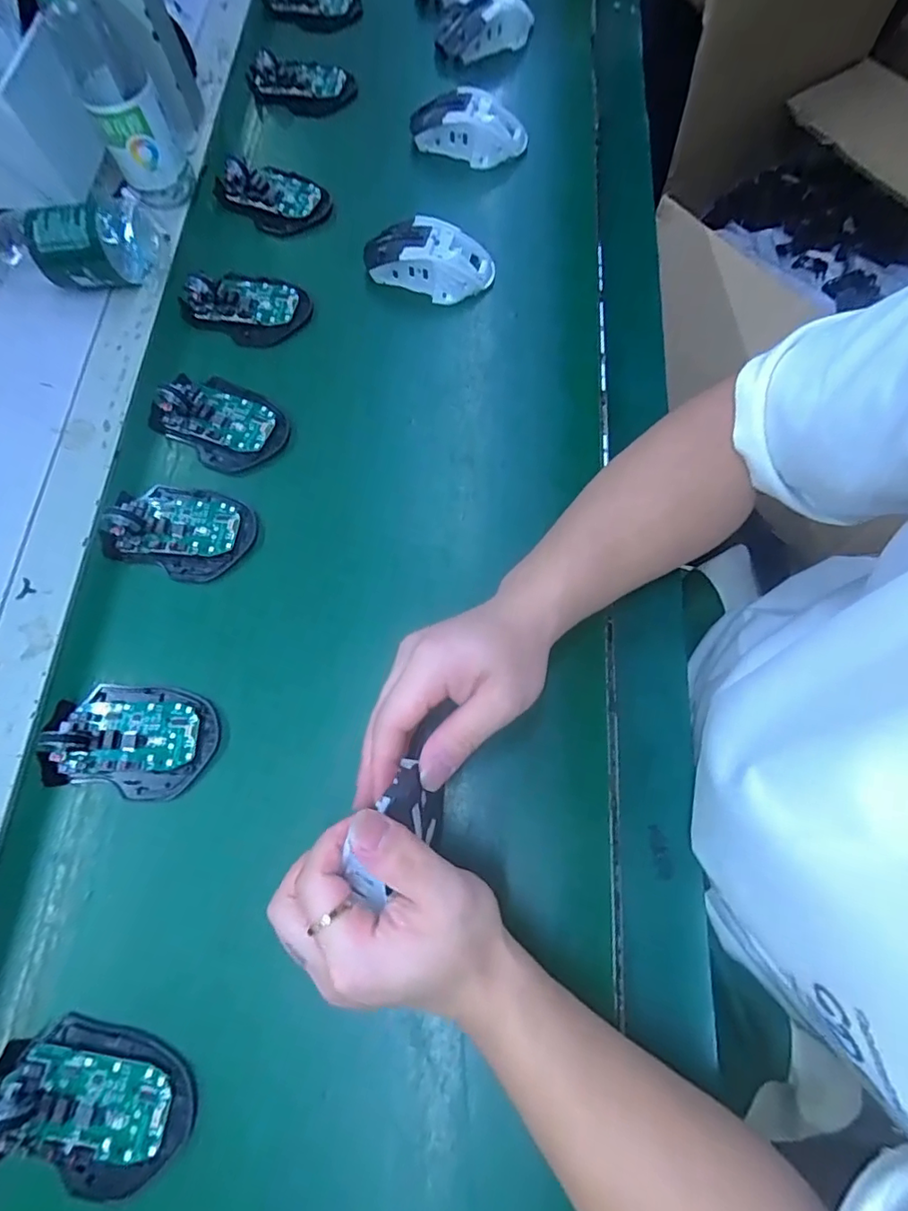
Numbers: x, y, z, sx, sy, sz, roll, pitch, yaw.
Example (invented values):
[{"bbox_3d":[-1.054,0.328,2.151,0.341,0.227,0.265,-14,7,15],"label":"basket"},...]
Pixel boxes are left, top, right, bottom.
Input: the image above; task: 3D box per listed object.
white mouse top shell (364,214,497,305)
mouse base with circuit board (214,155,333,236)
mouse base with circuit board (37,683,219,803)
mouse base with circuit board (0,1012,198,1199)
[{"bbox_3d":[-0.022,-0.309,0.486,0.113,0.038,0.057,6,72,3],"label":"white mouse top shell"},{"bbox_3d":[-0.176,-0.405,0.529,0.106,0.027,0.066,33,75,11],"label":"mouse base with circuit board"},{"bbox_3d":[-0.222,0.090,0.369,0.110,0.024,0.072,7,72,4],"label":"mouse base with circuit board"},{"bbox_3d":[-0.208,0.282,0.306,0.115,0.018,0.072,16,73,6],"label":"mouse base with circuit board"}]

